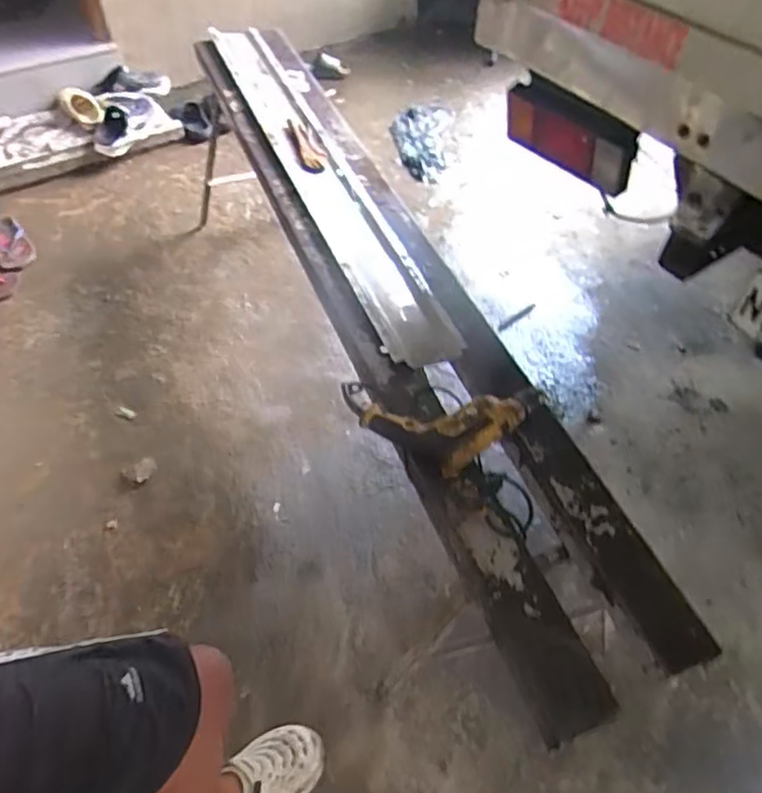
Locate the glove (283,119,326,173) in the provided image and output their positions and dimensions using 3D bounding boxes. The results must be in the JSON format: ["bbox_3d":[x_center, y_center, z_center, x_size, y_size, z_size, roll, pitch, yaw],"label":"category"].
[{"bbox_3d":[-0.193,-0.655,1.642,0.073,0.033,0.292,-12,54,-12],"label":"glove"}]

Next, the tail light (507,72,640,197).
[{"bbox_3d":[0.415,-0.593,1.406,0.073,0.177,0.334,-36,62,-26],"label":"tail light"}]

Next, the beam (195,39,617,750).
[{"bbox_3d":[-0.106,-0.241,1.300,0.094,0.081,1.820,-18,55,-16],"label":"beam"}]

